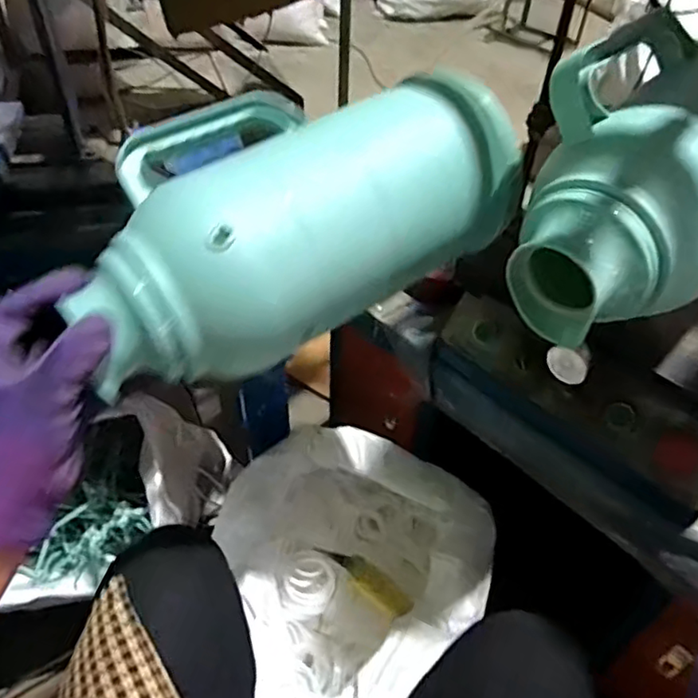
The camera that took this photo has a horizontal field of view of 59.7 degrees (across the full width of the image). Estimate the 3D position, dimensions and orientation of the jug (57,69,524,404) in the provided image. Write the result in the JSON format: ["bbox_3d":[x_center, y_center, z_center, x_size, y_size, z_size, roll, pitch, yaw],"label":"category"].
[{"bbox_3d":[-0.042,-0.110,0.469,0.346,0.132,0.175,-28,52,-27],"label":"jug"}]

